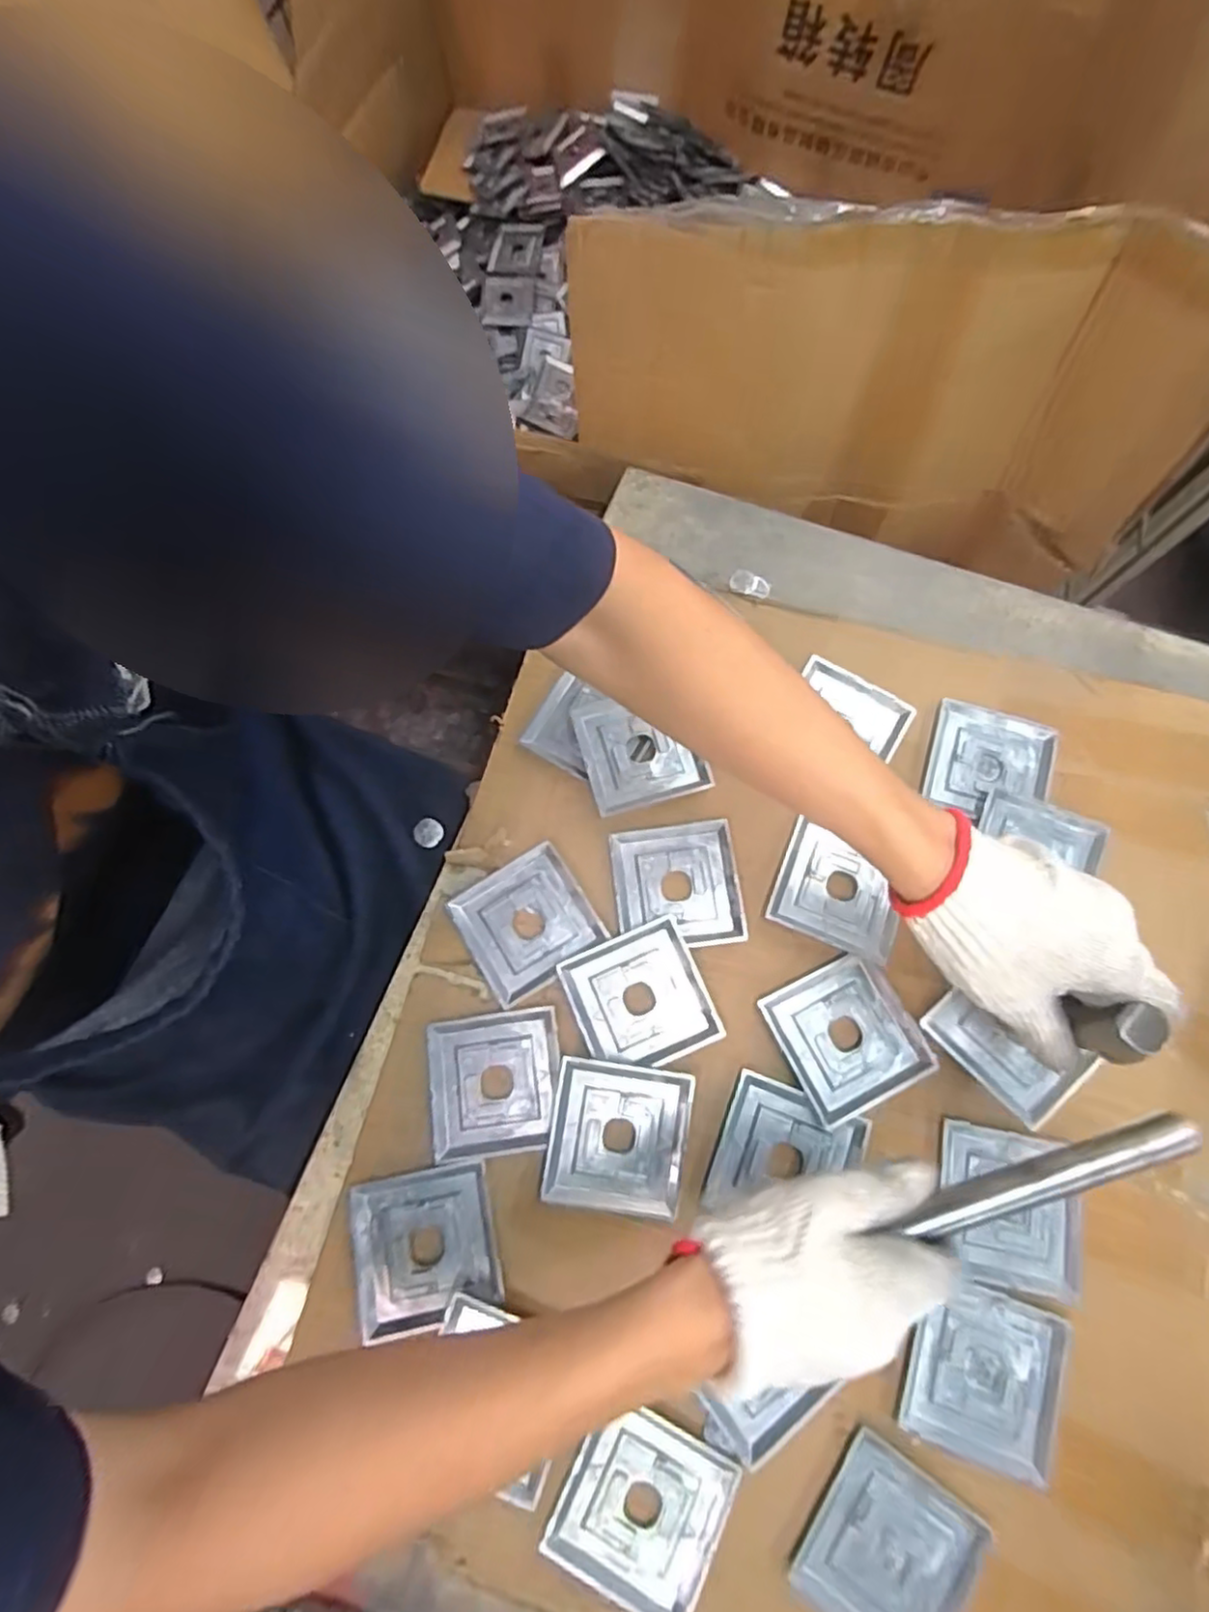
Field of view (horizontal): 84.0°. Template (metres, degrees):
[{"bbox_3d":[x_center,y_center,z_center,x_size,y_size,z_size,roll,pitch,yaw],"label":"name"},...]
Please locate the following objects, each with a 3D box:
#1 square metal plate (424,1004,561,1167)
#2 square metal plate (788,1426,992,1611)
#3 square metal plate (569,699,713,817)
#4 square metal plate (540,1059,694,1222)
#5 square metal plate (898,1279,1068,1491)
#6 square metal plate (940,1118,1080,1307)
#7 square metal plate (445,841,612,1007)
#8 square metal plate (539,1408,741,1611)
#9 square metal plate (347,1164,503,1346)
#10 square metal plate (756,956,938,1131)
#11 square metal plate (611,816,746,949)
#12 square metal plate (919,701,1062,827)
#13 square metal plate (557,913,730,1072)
[{"bbox_3d":[-0.075,0.191,0.462,0.088,0.007,0.089,-7,75,-1],"label":"square metal plate"},{"bbox_3d":[0.167,0.437,0.391,0.087,0.005,0.090,34,78,10],"label":"square metal plate"},{"bbox_3d":[0.026,-0.044,0.521,0.088,0.009,0.089,-16,75,-3],"label":"square metal plate"},{"bbox_3d":[0.009,0.219,0.444,0.090,0.010,0.089,8,75,3],"label":"square metal plate"},{"bbox_3d":[0.236,0.351,0.413,0.091,0.005,0.090,19,76,6],"label":"square metal plate"},{"bbox_3d":[0.263,0.262,0.435,0.087,0.007,0.092,11,75,4],"label":"square metal plate"},{"bbox_3d":[-0.056,0.085,0.492,0.088,0.004,0.087,-33,77,-8],"label":"square metal plate"},{"bbox_3d":[0.021,0.416,0.395,0.093,0.012,0.089,23,76,7],"label":"square metal plate"},{"bbox_3d":[-0.116,0.285,0.432,0.090,0.007,0.088,-11,75,-2],"label":"square metal plate"},{"bbox_3d":[0.168,0.157,0.461,0.091,0.007,0.090,-26,76,-6],"label":"square metal plate"},{"bbox_3d":[0.053,0.059,0.496,0.089,0.008,0.090,-6,75,-1],"label":"square metal plate"},{"bbox_3d":[0.298,-0.033,0.517,0.089,0.010,0.083,16,76,5],"label":"square metal plate"},{"bbox_3d":[0.025,0.135,0.470,0.092,0.008,0.089,-21,75,-5],"label":"square metal plate"}]

